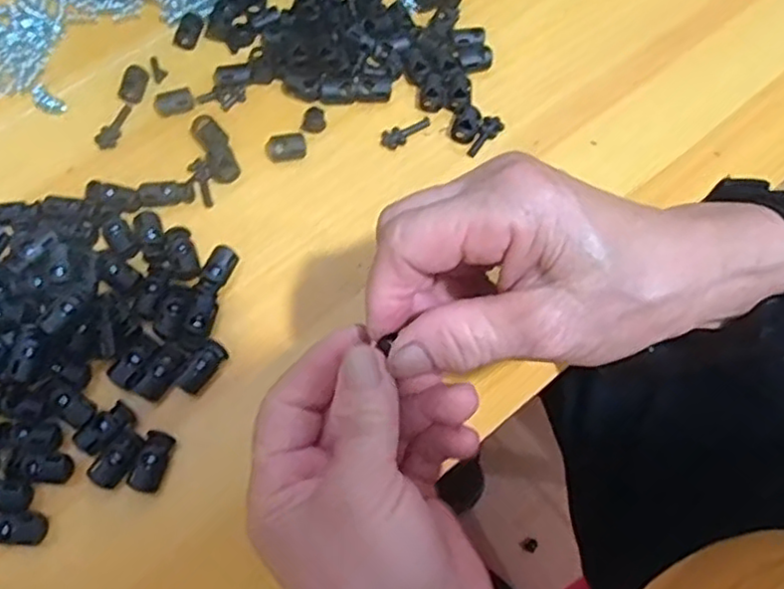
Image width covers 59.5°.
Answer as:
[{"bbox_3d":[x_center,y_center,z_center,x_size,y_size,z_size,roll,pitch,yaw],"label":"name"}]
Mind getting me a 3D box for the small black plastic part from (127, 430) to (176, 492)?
[{"bbox_3d":[-0.107,0.074,0.306,0.012,0.013,0.026,16,68,4],"label":"small black plastic part"}]

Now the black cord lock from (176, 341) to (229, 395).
[{"bbox_3d":[-0.089,0.035,0.324,0.011,0.007,0.027,34,71,11],"label":"black cord lock"}]

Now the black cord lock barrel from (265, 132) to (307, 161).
[{"bbox_3d":[-0.058,-0.080,0.375,0.022,0.008,0.012,-8,69,-5],"label":"black cord lock barrel"}]

